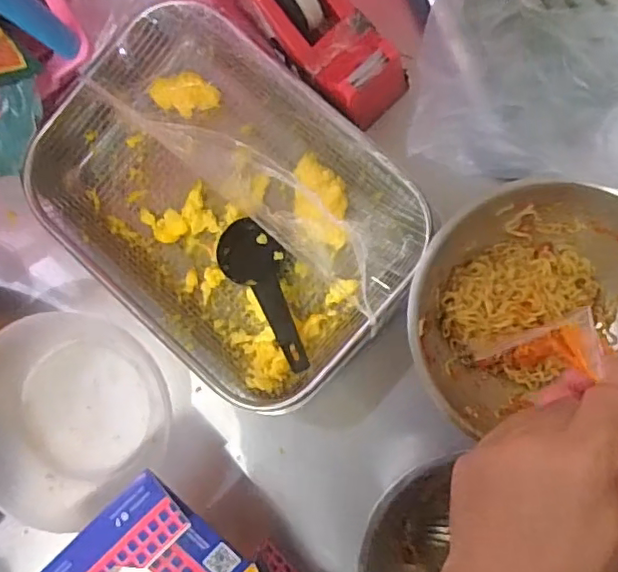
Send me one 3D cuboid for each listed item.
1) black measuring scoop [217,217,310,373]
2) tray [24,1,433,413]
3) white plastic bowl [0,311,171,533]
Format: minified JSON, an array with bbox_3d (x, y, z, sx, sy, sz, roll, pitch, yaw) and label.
[{"bbox_3d":[-0.034,0.007,0.471,0.048,0.024,0.129,-26,74,6],"label":"black measuring scoop"},{"bbox_3d":[-0.065,-0.063,0.468,0.290,0.068,0.210,40,94,5],"label":"tray"},{"bbox_3d":[-0.199,0.115,0.490,0.165,0.049,0.172,15,91,7],"label":"white plastic bowl"}]

